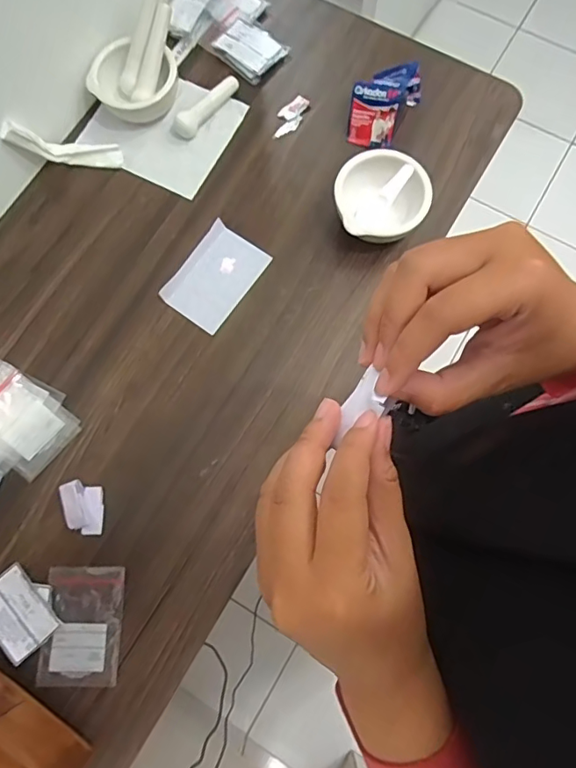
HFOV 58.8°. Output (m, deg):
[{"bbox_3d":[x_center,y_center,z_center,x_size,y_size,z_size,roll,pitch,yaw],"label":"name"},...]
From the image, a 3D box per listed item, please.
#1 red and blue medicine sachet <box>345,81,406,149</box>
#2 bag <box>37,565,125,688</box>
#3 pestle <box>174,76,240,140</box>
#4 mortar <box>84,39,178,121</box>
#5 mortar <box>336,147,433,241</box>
[{"bbox_3d":[0.096,-0.303,0.579,0.057,0.062,0.009,22,40,22],"label":"red and blue medicine sachet"},{"bbox_3d":[-0.191,0.223,0.473,0.068,0.008,0.101,-1,76,2],"label":"bag"},{"bbox_3d":[-0.095,-0.330,0.602,0.021,0.021,0.094,36,80,10],"label":"pestle"},{"bbox_3d":[-0.178,-0.351,0.598,0.085,0.048,0.081,20,77,6],"label":"mortar"},{"bbox_3d":[0.099,-0.193,0.549,0.094,0.046,0.096,0,76,2],"label":"mortar"}]

